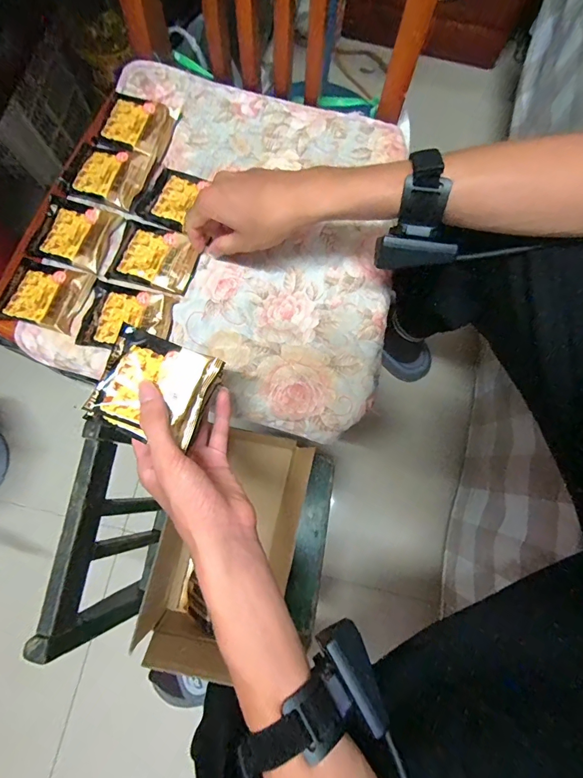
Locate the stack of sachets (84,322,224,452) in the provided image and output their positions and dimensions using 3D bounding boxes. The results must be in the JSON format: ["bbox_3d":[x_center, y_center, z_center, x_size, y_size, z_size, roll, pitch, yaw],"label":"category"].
[{"bbox_3d":[-0.110,0.000,0.318,0.082,0.020,0.079,21,79,3],"label":"stack of sachets"}]

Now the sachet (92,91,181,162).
[{"bbox_3d":[-0.190,-0.327,0.489,0.082,0.011,0.078,19,79,2],"label":"sachet"}]

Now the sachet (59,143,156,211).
[{"bbox_3d":[-0.222,-0.259,0.475,0.098,0.020,0.078,16,79,2],"label":"sachet"}]

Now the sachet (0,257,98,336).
[{"bbox_3d":[-0.271,-0.105,0.432,0.086,0.014,0.074,15,79,2],"label":"sachet"}]

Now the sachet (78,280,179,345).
[{"bbox_3d":[-0.181,-0.079,0.434,0.095,0.014,0.074,12,78,1],"label":"sachet"}]

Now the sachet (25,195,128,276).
[{"bbox_3d":[-0.248,-0.178,0.451,0.088,0.011,0.074,17,79,2],"label":"sachet"}]

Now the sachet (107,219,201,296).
[{"bbox_3d":[-0.156,-0.151,0.453,0.091,0.014,0.074,16,79,2],"label":"sachet"}]

